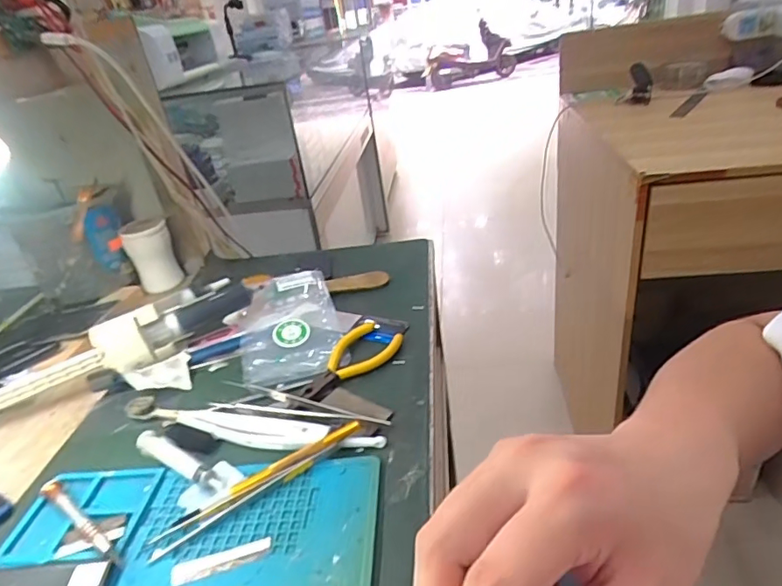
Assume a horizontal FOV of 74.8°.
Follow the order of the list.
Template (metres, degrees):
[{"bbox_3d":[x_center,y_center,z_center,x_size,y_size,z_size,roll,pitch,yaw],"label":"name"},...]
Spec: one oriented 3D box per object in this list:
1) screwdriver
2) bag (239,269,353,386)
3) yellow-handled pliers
[{"bbox_3d":[-0.205,0.151,0.338,0.111,0.011,0.011,15,37,36],"label":"screwdriver"},{"bbox_3d":[-0.104,0.026,0.515,0.095,0.019,0.160,-14,30,-9],"label":"bag"},{"bbox_3d":[-0.045,0.063,0.448,0.051,0.013,0.118,19,40,40],"label":"yellow-handled pliers"}]

